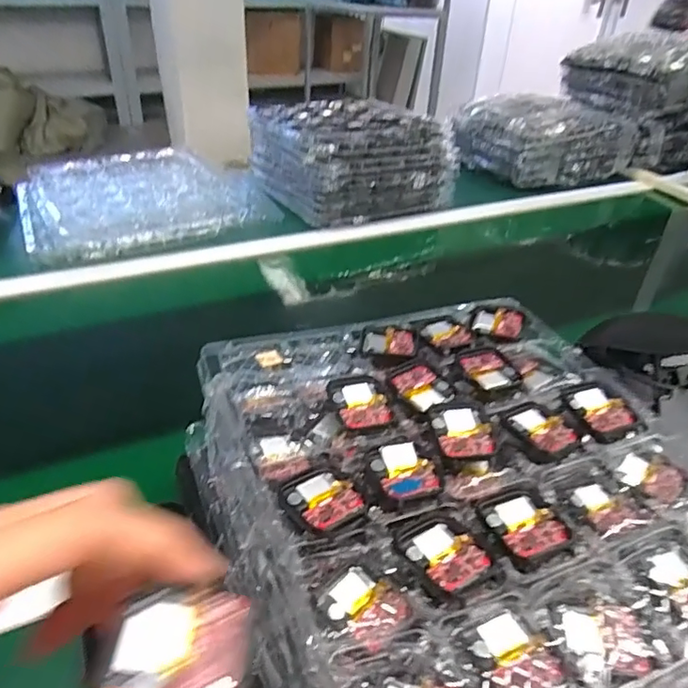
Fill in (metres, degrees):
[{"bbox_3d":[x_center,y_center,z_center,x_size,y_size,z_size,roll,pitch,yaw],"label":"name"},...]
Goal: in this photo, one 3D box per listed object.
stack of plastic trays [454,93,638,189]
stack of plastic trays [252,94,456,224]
[{"bbox_3d":[0.406,-0.427,1.149,0.306,0.118,0.230,-14,39,-23],"label":"stack of plastic trays"},{"bbox_3d":[0.003,-0.335,0.984,0.276,0.127,0.296,-18,40,-27],"label":"stack of plastic trays"}]

